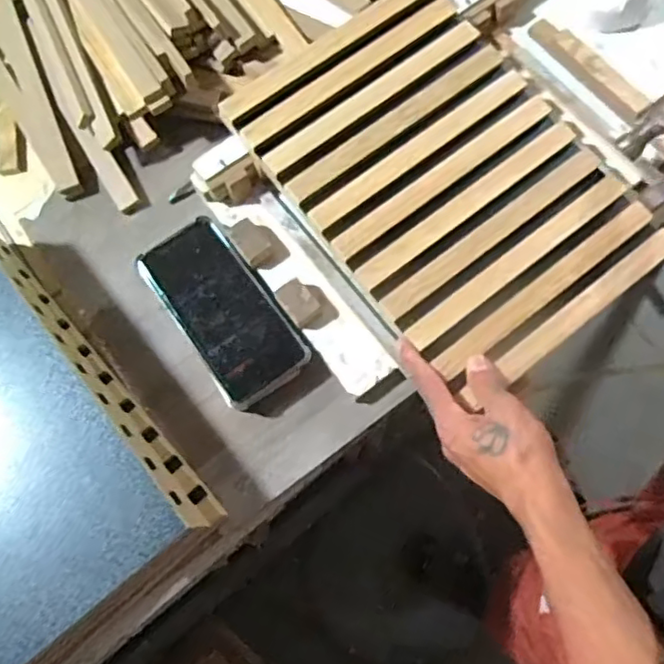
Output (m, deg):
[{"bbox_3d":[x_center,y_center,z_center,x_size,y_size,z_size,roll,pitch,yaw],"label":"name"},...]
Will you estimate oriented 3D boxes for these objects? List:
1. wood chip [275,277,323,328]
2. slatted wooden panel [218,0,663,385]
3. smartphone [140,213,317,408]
[{"bbox_3d":[-0.028,-0.025,0.537,0.025,0.017,0.038,-37,74,-10],"label":"wood chip"},{"bbox_3d":[0.109,-0.140,0.546,0.259,0.018,0.331,-36,81,-10],"label":"slatted wooden panel"},{"bbox_3d":[-0.093,-0.020,0.540,0.080,0.010,0.162,-35,77,-12],"label":"smartphone"}]

